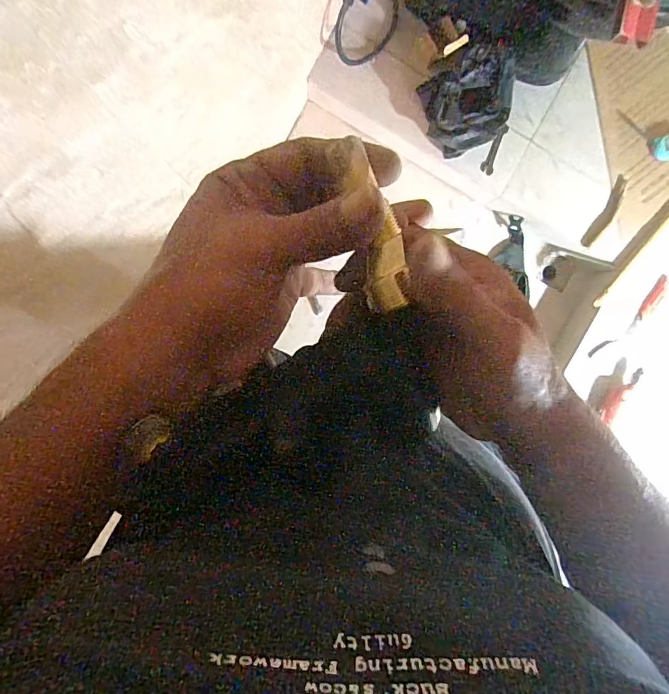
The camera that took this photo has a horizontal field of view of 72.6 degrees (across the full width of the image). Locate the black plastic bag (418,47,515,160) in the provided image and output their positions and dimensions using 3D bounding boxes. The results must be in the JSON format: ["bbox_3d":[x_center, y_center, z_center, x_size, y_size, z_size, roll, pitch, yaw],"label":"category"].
[{"bbox_3d":[0.360,-0.633,1.184,0.232,0.126,0.224,-13,94,-2],"label":"black plastic bag"}]

